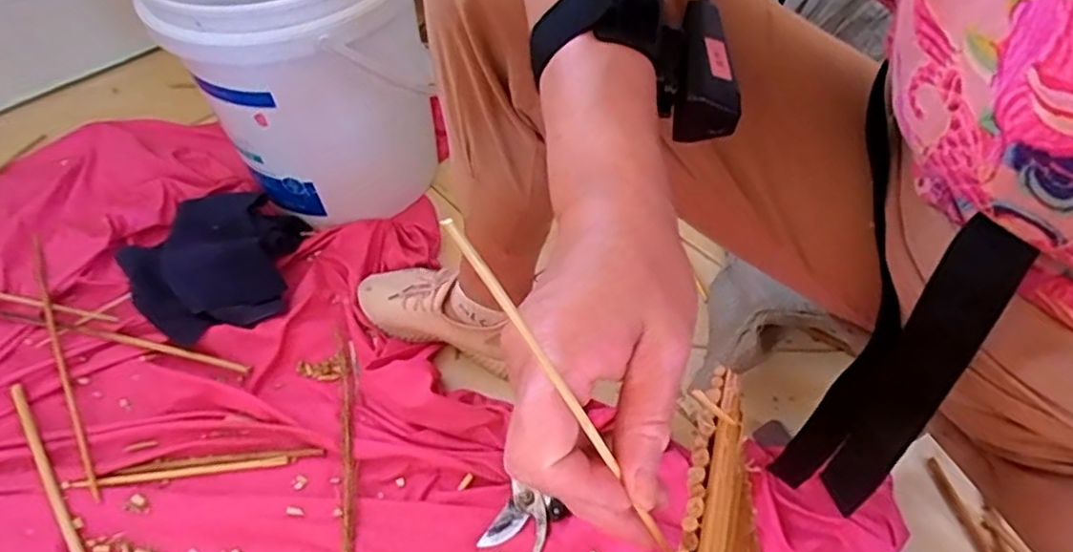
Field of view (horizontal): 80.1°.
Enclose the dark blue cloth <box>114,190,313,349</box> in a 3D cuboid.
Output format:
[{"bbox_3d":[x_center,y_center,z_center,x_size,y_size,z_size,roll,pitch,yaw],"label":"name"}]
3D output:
[{"bbox_3d":[-0.383,-0.023,0.775,0.206,0.049,0.214,-37,60,-25],"label":"dark blue cloth"}]

